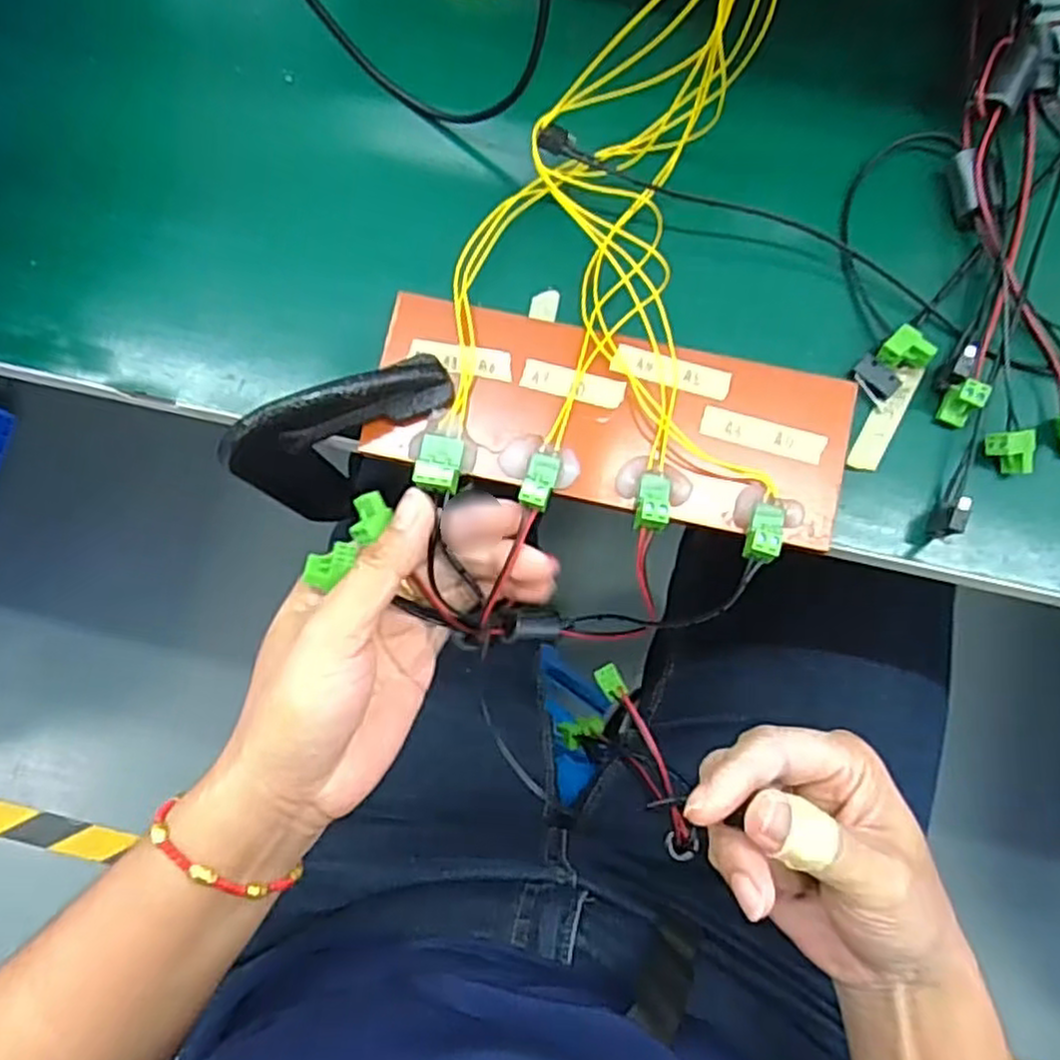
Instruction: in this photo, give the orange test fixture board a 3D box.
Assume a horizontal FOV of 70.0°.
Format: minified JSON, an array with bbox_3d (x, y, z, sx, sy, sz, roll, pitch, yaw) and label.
[{"bbox_3d":[0.033,-0.049,0.311,0.192,0.029,0.074,13,81,4],"label":"orange test fixture board"}]

